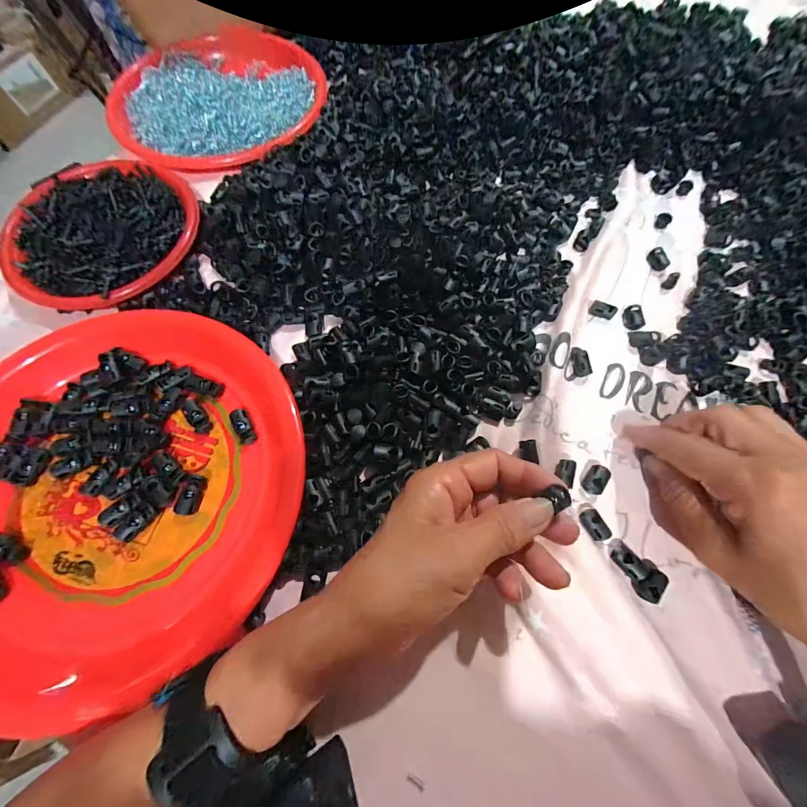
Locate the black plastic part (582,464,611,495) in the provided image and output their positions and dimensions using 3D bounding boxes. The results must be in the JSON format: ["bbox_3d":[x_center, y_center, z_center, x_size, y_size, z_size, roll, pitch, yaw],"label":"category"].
[{"bbox_3d":[0.138,0.054,0.246,0.014,0.007,0.021,31,74,10],"label":"black plastic part"}]

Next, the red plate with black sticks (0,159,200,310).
[{"bbox_3d":[-0.267,-0.155,0.307,0.157,0.022,0.148,0,71,0],"label":"red plate with black sticks"}]

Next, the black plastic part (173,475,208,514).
[{"bbox_3d":[-0.149,0.064,0.241,0.015,0.006,0.026,5,71,2],"label":"black plastic part"}]

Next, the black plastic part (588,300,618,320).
[{"bbox_3d":[0.172,-0.081,0.298,0.021,0.005,0.014,26,73,9],"label":"black plastic part"}]

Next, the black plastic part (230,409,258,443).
[{"bbox_3d":[-0.121,0.016,0.258,0.014,0.005,0.028,-26,73,-9],"label":"black plastic part"}]

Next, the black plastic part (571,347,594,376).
[{"bbox_3d":[0.145,-0.035,0.281,0.014,0.007,0.026,8,71,3],"label":"black plastic part"}]

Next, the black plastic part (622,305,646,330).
[{"bbox_3d":[0.196,-0.073,0.295,0.015,0.012,0.020,2,71,1],"label":"black plastic part"}]

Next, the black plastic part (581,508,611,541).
[{"bbox_3d":[0.132,0.083,0.237,0.015,0.005,0.021,-22,72,-7],"label":"black plastic part"}]

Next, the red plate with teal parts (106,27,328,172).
[{"bbox_3d":[-0.200,-0.347,0.383,0.218,0.027,0.233,0,71,0],"label":"red plate with teal parts"}]

